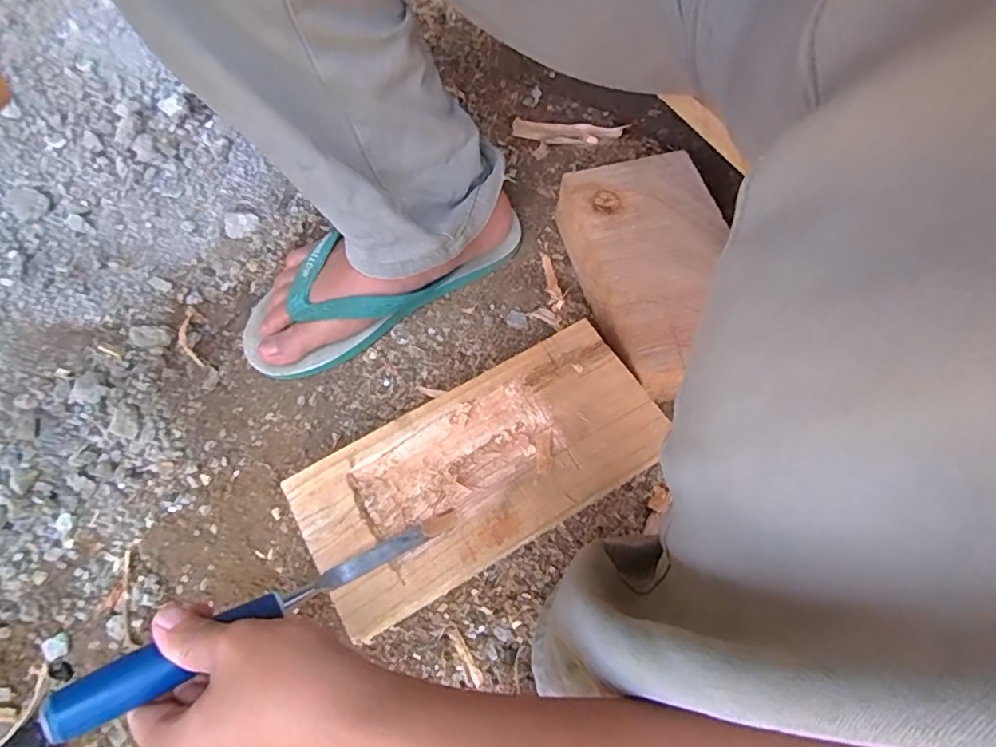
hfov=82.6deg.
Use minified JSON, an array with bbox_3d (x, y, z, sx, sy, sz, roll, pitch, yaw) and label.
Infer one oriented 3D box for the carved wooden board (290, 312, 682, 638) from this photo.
[{"bbox_3d":[-0.010,0.066,0.406,0.255,0.021,0.120,-28,65,-12],"label":"carved wooden board"}]

